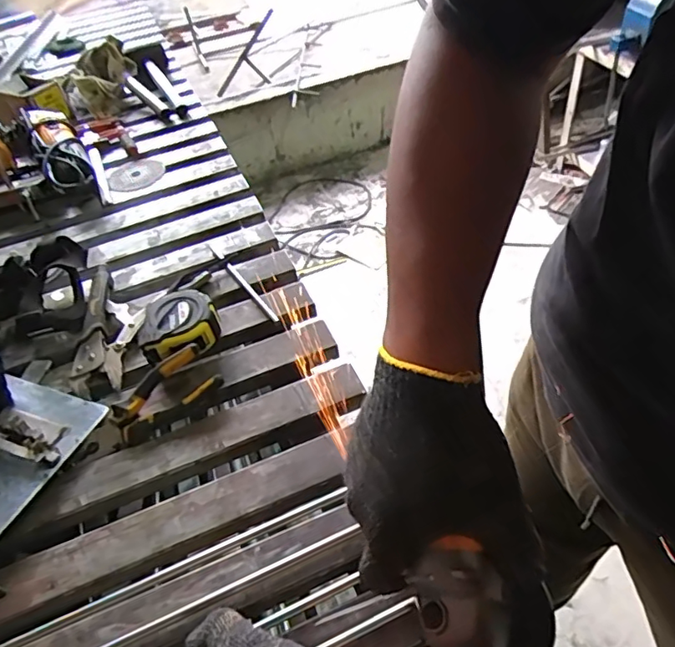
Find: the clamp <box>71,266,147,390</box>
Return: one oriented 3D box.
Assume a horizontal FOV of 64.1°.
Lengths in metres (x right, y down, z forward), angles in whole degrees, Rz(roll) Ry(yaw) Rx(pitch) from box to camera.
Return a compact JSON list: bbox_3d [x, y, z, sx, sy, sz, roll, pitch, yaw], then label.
[{"bbox_3d":[-0.280,-0.002,0.668,0.071,0.029,0.169,-5,46,2],"label":"clamp"}]

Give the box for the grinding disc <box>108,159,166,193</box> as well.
[{"bbox_3d":[-0.354,-0.263,0.949,0.096,0.004,0.096,-4,46,4],"label":"grinding disc"}]

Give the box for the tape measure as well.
[{"bbox_3d":[-0.188,0.003,0.640,0.092,0.048,0.089,-20,47,-12],"label":"tape measure"}]

